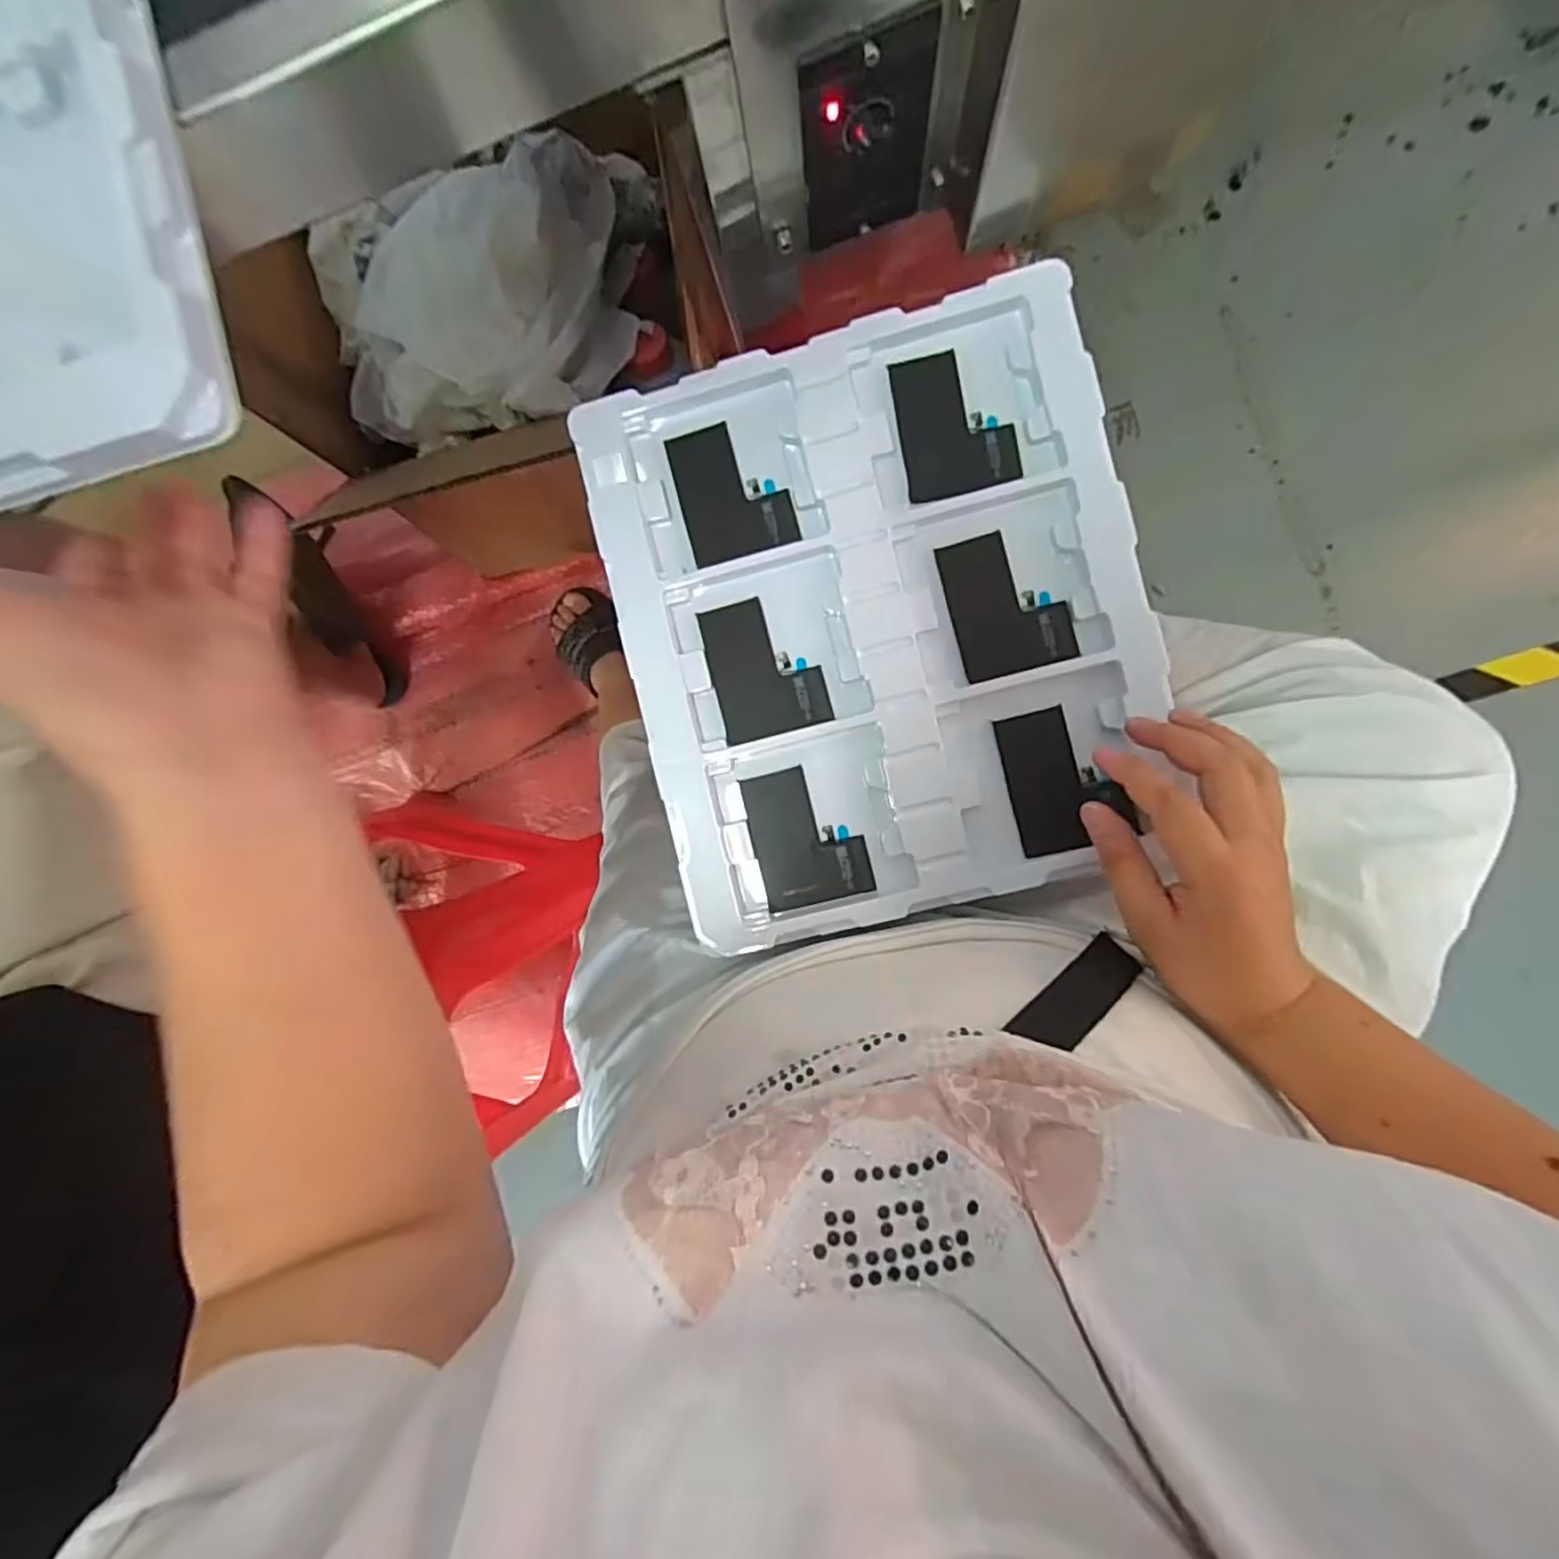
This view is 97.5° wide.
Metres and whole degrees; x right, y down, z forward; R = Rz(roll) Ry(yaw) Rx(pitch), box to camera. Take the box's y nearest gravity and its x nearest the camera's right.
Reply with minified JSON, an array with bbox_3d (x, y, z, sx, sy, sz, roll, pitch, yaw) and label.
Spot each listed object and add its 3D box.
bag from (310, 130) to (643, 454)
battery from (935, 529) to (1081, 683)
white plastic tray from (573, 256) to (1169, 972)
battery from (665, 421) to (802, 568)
[{"bbox_3d":[-0.294,-0.457,0.652,0.325,0.121,0.209,-12,90,6],"label":"bag"},{"bbox_3d":[0.123,-0.097,0.372,0.060,0.004,0.076,-15,90,5],"label":"battery"},{"bbox_3d":[0.053,-0.086,0.372,0.272,0.016,0.306,-16,90,5],"label":"white plastic tray"},{"bbox_3d":[-0.026,-0.162,0.383,0.059,0.006,0.073,-15,90,5],"label":"battery"}]

